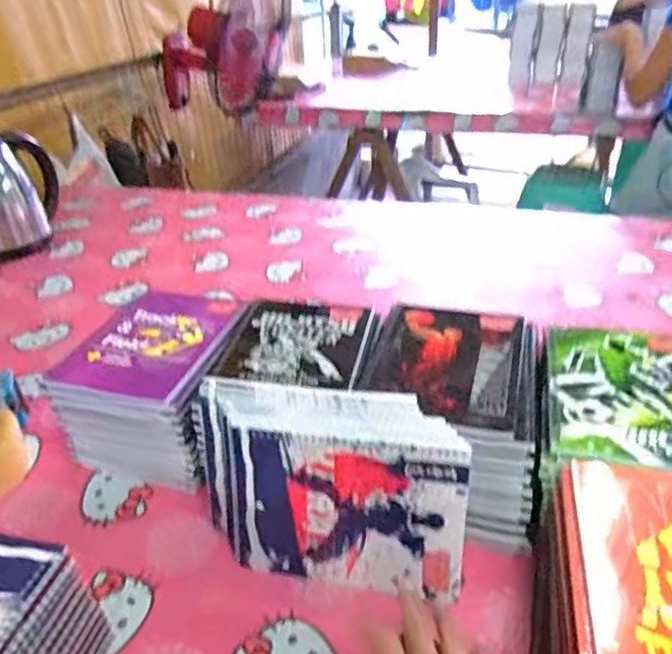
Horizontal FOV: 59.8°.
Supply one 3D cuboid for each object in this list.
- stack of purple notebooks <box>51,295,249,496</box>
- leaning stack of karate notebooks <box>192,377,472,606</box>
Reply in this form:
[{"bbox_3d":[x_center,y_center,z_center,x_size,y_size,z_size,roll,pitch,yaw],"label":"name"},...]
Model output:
[{"bbox_3d":[-0.195,0.064,0.682,0.169,0.119,0.200,8,33,17],"label":"stack of purple notebooks"},{"bbox_3d":[-0.010,0.141,0.524,0.247,0.148,0.091,5,33,13],"label":"leaning stack of karate notebooks"}]

